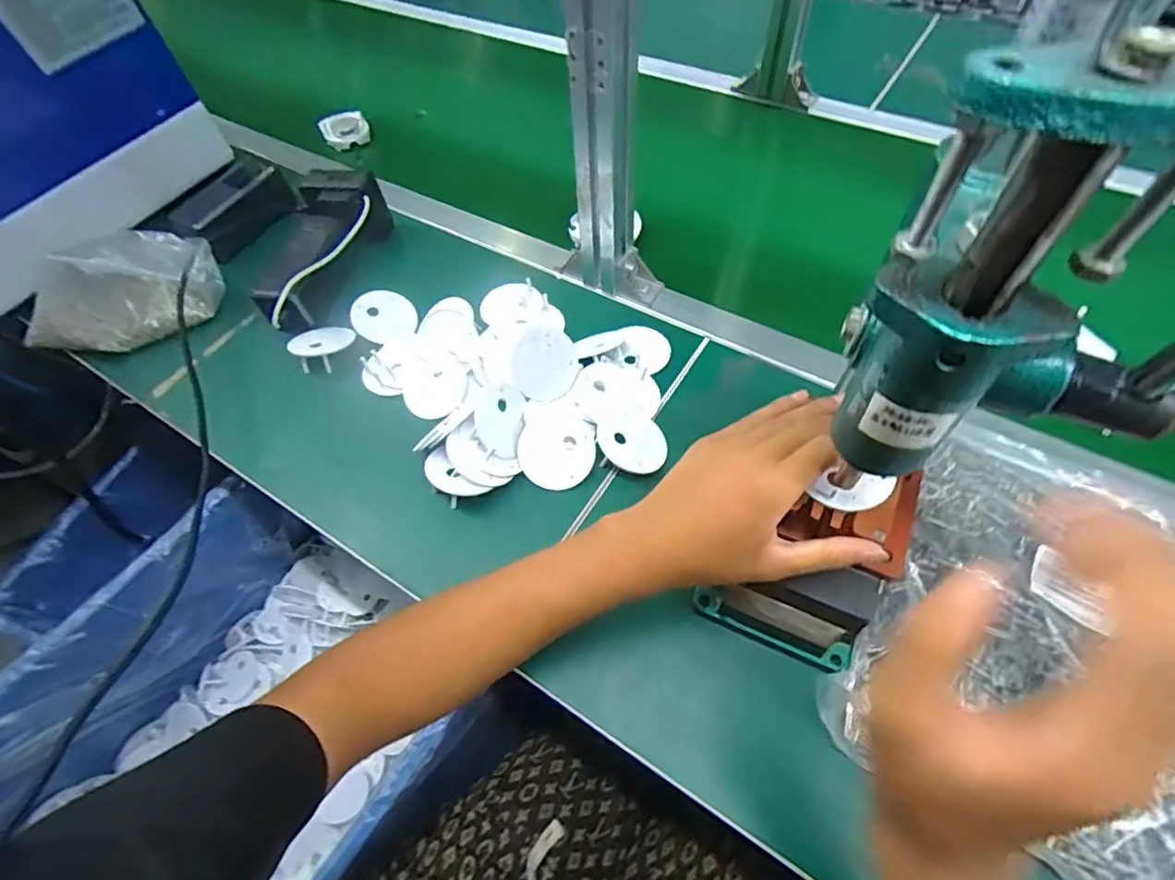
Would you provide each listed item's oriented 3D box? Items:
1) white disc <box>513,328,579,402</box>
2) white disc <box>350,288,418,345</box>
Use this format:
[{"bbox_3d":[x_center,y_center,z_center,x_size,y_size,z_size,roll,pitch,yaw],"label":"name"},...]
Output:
[{"bbox_3d":[-0.037,-0.065,0.499,0.010,0.064,0.061,27,99,50],"label":"white disc"},{"bbox_3d":[-0.204,-0.123,0.579,0.061,0.014,0.059,11,68,-7],"label":"white disc"}]

